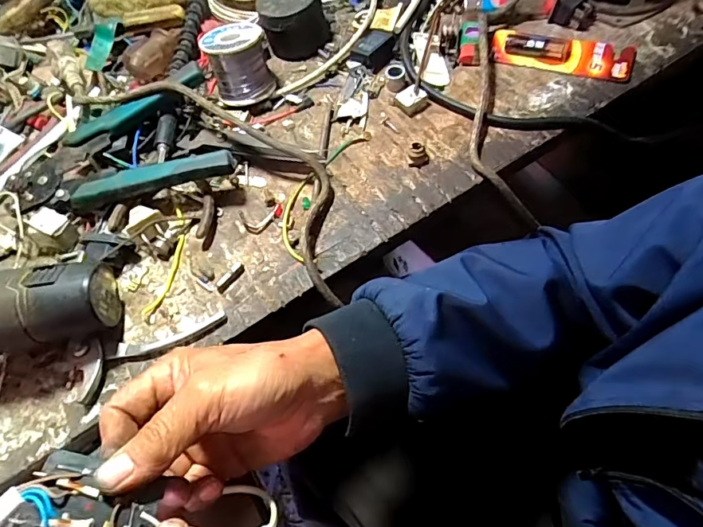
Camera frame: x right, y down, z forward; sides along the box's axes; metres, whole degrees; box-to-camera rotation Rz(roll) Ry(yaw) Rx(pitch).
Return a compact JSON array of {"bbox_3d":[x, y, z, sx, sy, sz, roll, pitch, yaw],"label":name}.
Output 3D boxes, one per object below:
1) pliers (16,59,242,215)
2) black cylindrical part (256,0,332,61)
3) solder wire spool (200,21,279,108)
[{"bbox_3d":[-0.185,-0.089,0.361,0.169,0.035,0.108,-20,64,-5],"label":"pliers"},{"bbox_3d":[-0.053,-0.226,0.424,0.061,0.041,0.059,-8,63,1],"label":"black cylindrical part"},{"bbox_3d":[-0.095,-0.171,0.396,0.050,0.051,0.050,-16,52,-4],"label":"solder wire spool"}]

